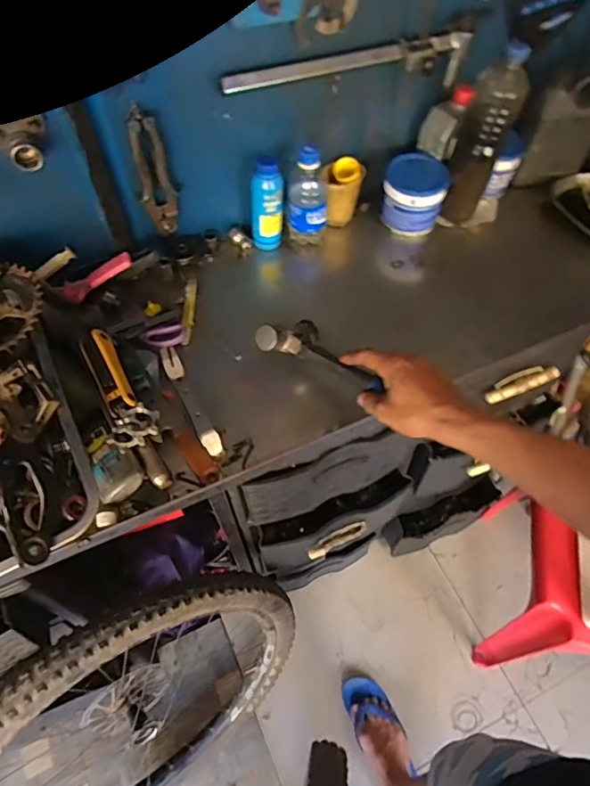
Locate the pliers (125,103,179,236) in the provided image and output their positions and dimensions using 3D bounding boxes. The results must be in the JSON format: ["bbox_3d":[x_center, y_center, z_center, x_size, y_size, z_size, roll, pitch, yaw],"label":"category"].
[{"bbox_3d":[-0.202,-0.313,0.718,0.047,0.184,0.023,-18,59,-11],"label":"pliers"}]

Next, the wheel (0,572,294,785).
[{"bbox_3d":[-0.283,0.591,0.893,0.651,0.684,0.061,-6,33,-41],"label":"wheel"}]

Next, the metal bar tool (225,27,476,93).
[{"bbox_3d":[0.087,-0.455,0.719,0.395,0.063,0.043,-19,59,-12],"label":"metal bar tool"}]

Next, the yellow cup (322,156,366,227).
[{"bbox_3d":[0.078,-0.338,0.852,0.065,0.103,0.066,9,58,6],"label":"yellow cup"}]

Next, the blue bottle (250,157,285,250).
[{"bbox_3d":[-0.044,-0.307,0.808,0.052,0.150,0.052,1,57,1],"label":"blue bottle"}]

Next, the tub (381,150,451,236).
[{"bbox_3d":[0.203,-0.341,0.858,0.103,0.092,0.113,0,57,0],"label":"tub"}]

